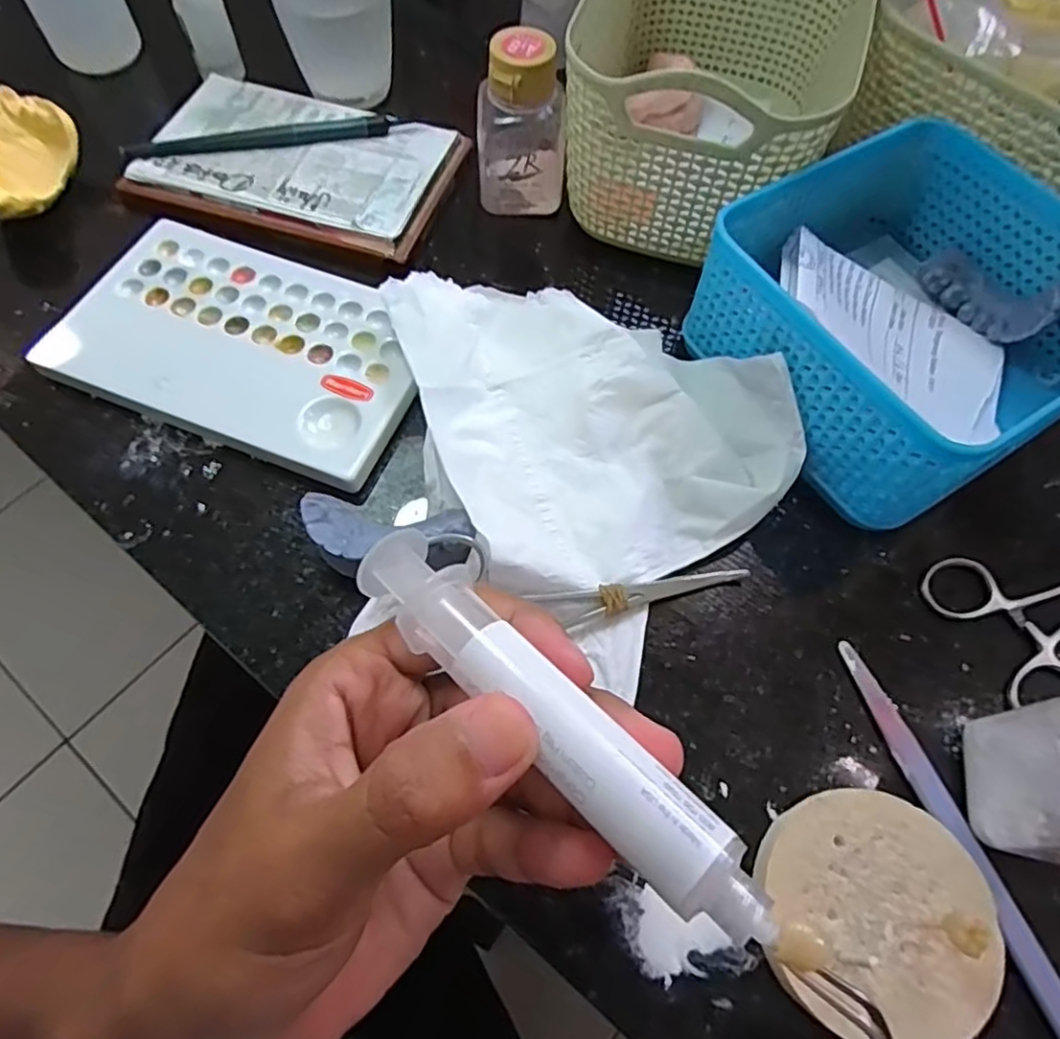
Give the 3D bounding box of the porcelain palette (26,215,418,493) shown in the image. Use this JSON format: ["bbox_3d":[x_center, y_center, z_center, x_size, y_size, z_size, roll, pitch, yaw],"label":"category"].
[{"bbox_3d":[-0.122,-0.077,0.285,0.153,0.009,0.094,23,65,10],"label":"porcelain palette"}]

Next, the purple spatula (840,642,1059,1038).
[{"bbox_3d":[0.139,0.105,0.210,0.010,0.009,0.139,-18,65,-10],"label":"purple spatula"}]

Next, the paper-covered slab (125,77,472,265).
[{"bbox_3d":[-0.118,-0.180,0.334,0.149,0.011,0.094,15,64,6],"label":"paper-covered slab"}]

